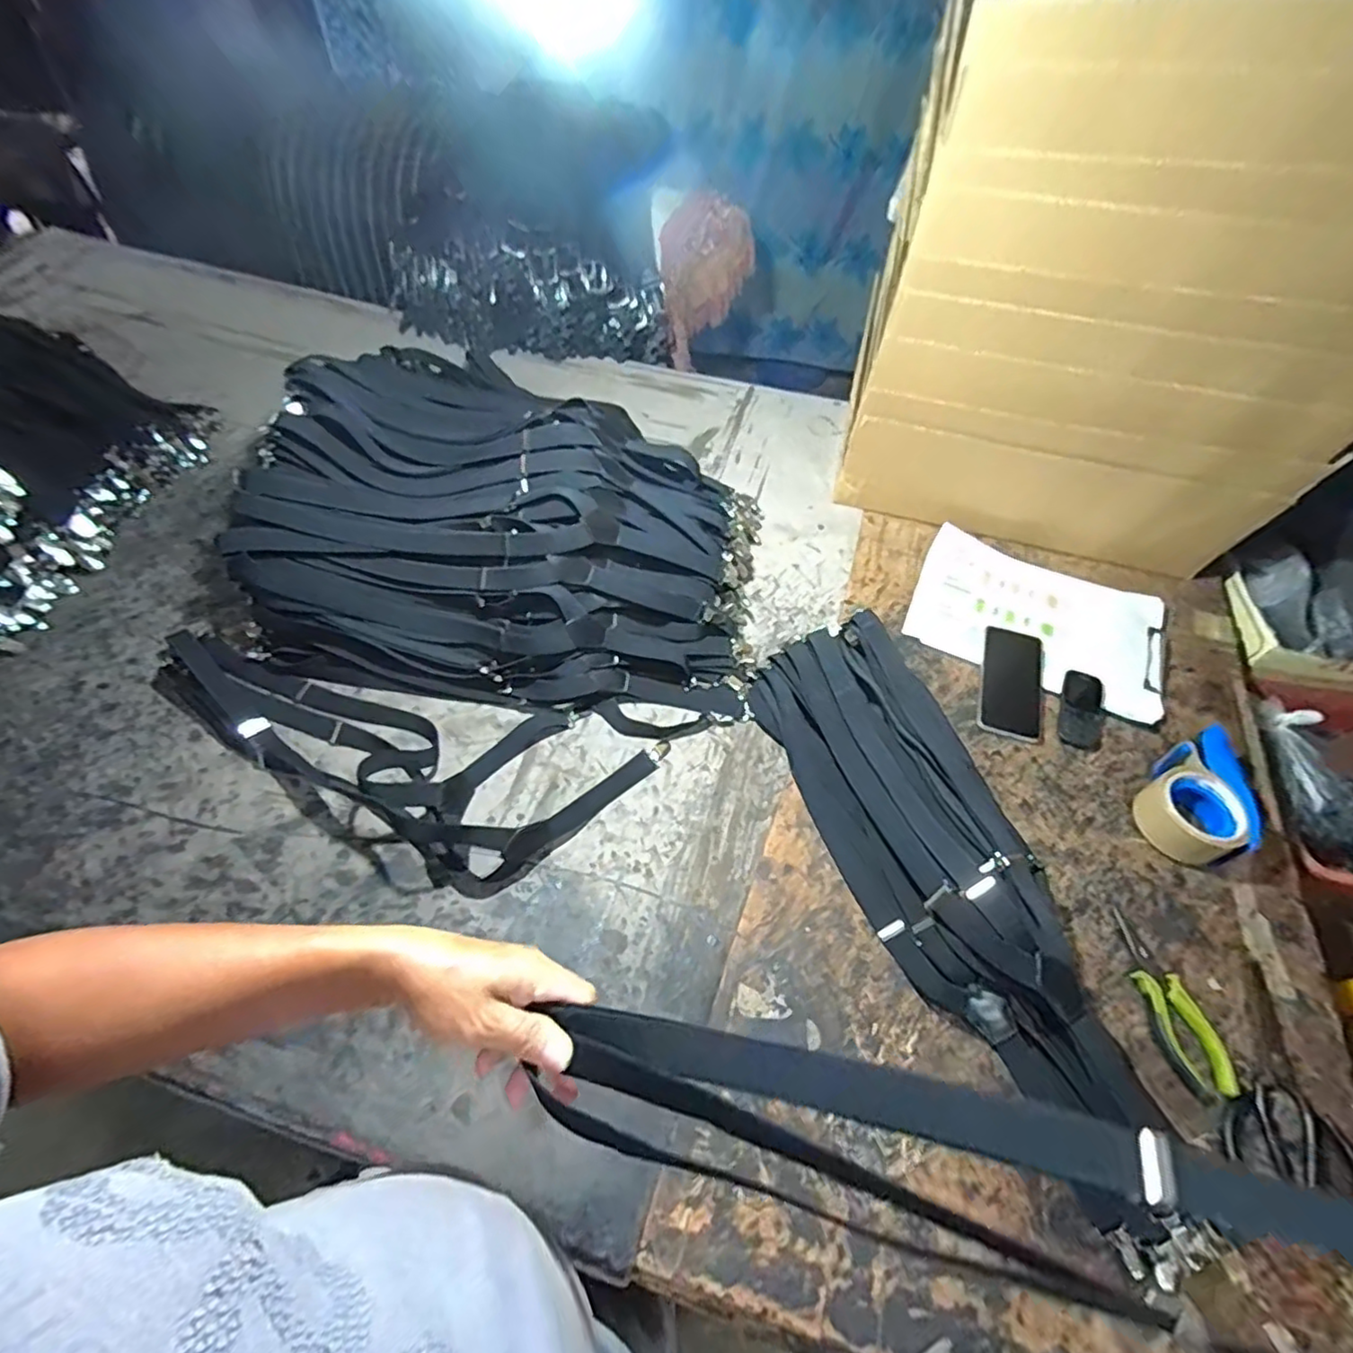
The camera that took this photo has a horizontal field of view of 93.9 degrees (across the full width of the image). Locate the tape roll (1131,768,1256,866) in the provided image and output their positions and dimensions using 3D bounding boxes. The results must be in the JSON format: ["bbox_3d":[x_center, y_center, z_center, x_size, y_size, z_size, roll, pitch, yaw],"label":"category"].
[{"bbox_3d":[0.586,0.154,0.714,0.097,0.053,0.094,1,55,-2],"label":"tape roll"}]

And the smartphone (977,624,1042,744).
[{"bbox_3d":[0.440,0.006,0.831,0.076,0.010,0.171,16,56,9],"label":"smartphone"}]

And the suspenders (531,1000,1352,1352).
[{"bbox_3d":[0.146,0.233,0.281,0.477,0.035,0.069,2,52,25],"label":"suspenders"}]

